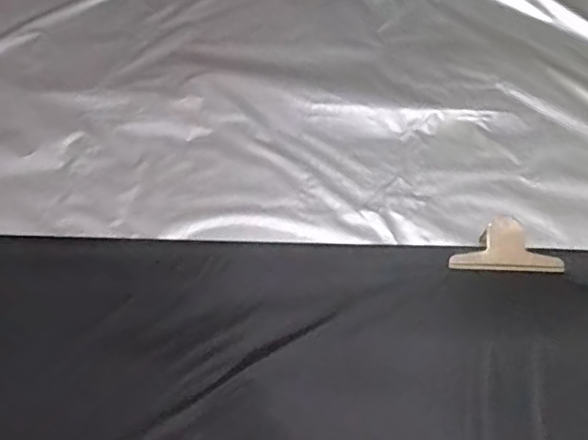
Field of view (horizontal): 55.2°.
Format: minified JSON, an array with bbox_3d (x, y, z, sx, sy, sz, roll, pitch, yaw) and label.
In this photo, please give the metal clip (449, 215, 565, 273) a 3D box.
[{"bbox_3d":[0.273,0.033,0.738,0.139,0.022,0.074,1,51,2],"label":"metal clip"}]

